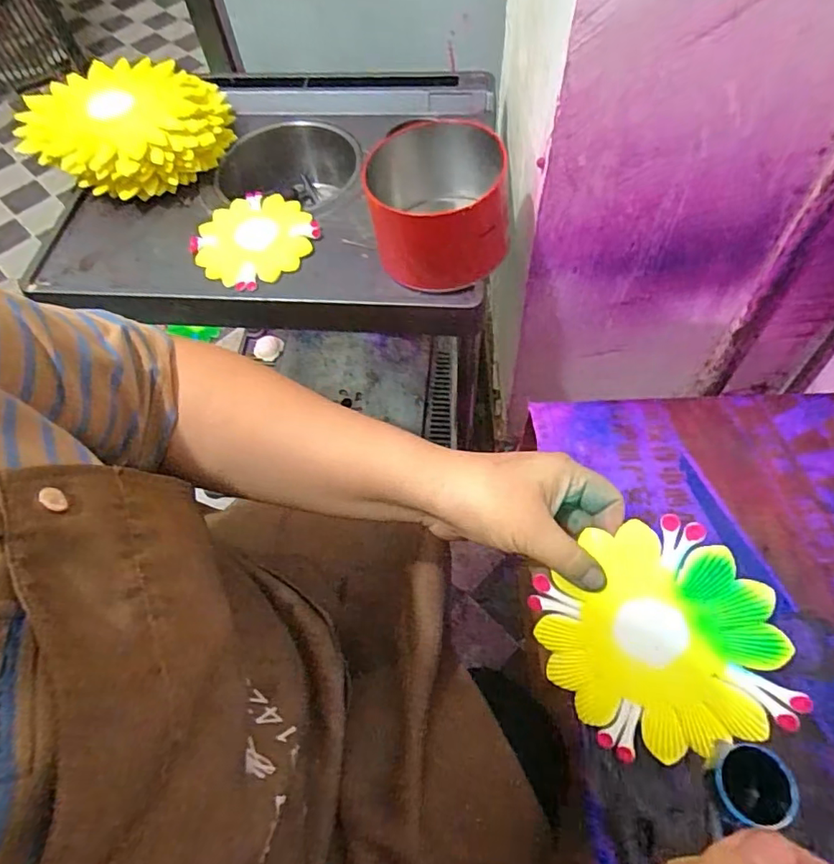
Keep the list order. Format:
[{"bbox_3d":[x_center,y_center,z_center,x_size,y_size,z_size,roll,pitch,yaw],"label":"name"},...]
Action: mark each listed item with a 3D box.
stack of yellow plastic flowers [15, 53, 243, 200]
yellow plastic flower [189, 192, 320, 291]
[{"bbox_3d":[-0.333,-0.355,0.648,0.190,0.059,0.215,40,71,22],"label":"stack of yellow plastic flowers"},{"bbox_3d":[-0.175,-0.207,0.595,0.122,0.013,0.123,-2,61,3],"label":"yellow plastic flower"}]

